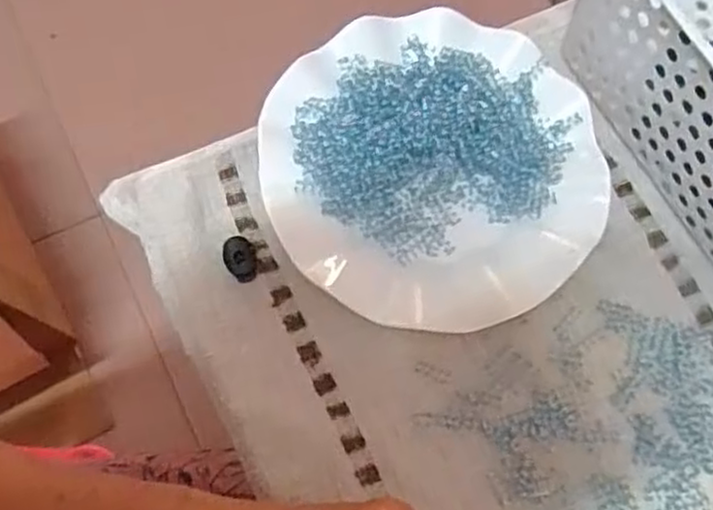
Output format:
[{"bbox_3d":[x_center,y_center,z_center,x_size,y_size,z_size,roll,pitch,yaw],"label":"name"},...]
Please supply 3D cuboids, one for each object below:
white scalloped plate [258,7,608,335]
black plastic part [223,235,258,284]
[{"bbox_3d":[0.043,-0.049,0.398,0.179,0.030,0.178,0,72,-2],"label":"white scalloped plate"},{"bbox_3d":[-0.063,0.003,0.388,0.017,0.007,0.024,-13,73,-6],"label":"black plastic part"}]

